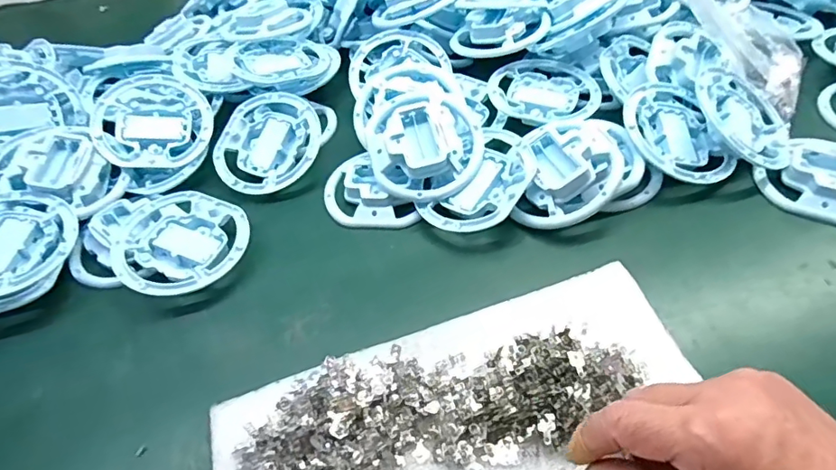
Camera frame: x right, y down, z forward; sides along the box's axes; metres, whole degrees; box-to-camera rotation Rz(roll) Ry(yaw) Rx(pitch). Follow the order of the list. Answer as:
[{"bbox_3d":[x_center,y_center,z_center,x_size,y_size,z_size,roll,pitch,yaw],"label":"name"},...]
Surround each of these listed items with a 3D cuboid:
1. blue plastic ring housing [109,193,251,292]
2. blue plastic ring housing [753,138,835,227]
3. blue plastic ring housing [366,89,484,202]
[{"bbox_3d":[-0.196,0.008,0.429,0.110,0.026,0.097,23,56,24],"label":"blue plastic ring housing"},{"bbox_3d":[0.334,-0.044,0.415,0.079,0.020,0.094,-39,56,-23],"label":"blue plastic ring housing"},{"bbox_3d":[0.005,-0.084,0.454,0.112,0.045,0.112,-1,70,2],"label":"blue plastic ring housing"}]

